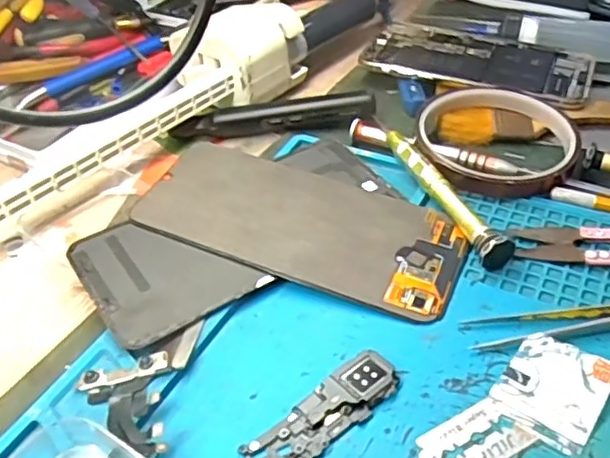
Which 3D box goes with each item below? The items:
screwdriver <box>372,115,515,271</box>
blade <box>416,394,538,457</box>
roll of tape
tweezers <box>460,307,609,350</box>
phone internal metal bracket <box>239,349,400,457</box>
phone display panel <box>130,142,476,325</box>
[{"bbox_3d":[0.066,-0.025,0.317,0.018,0.015,0.122,-14,43,-13],"label":"screwdriver"},{"bbox_3d":[0.058,0.072,0.218,0.037,0.004,0.022,-23,45,-21],"label":"blade"},{"bbox_3d":[0.104,-0.053,0.345,0.083,0.011,0.095,7,43,11],"label":"roll of tape"},{"bbox_3d":[0.129,0.034,0.250,0.126,0.010,0.015,-3,42,-1],"label":"tweezers"},{"bbox_3d":[0.008,0.066,0.229,0.065,0.004,0.022,-33,50,-30],"label":"phone internal metal bracket"},{"bbox_3d":[-0.001,-0.004,0.299,0.148,0.004,0.069,18,47,15],"label":"phone display panel"}]

